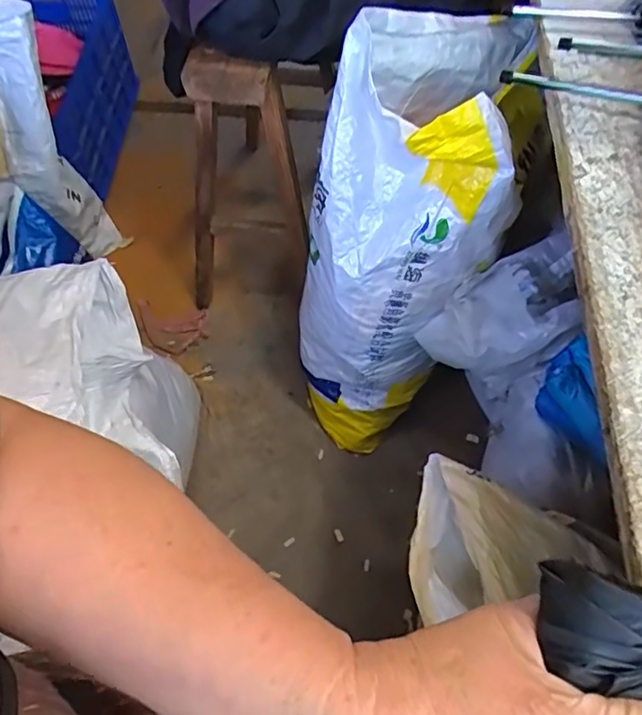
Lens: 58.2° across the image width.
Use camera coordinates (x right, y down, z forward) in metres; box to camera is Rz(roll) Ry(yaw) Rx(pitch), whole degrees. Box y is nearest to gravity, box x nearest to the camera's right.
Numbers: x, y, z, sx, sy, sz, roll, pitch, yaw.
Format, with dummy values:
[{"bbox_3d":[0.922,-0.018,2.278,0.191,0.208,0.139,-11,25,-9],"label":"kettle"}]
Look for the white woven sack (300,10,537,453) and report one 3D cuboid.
[{"bbox_3d":[0.147,-0.191,1.075,0.304,0.765,0.421,28,47,13],"label":"white woven sack"}]

